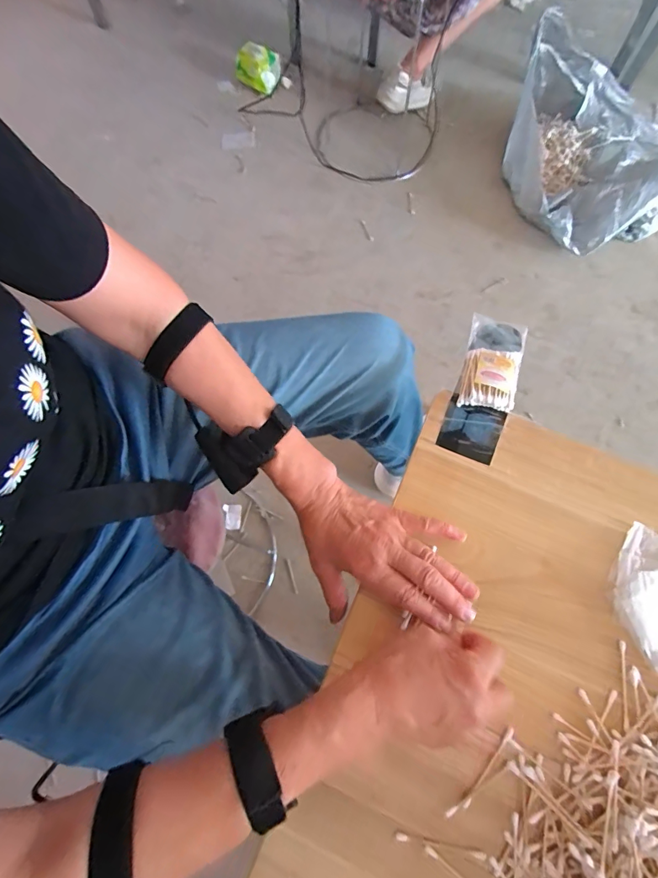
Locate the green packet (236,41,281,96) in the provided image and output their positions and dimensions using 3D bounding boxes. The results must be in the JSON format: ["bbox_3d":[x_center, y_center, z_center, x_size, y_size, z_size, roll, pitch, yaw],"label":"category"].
[{"bbox_3d":[-0.230,-1.169,1.316,0.153,0.096,0.059,30,73,10],"label":"green packet"}]

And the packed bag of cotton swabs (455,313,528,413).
[{"bbox_3d":[0.187,-0.089,0.474,0.060,0.026,0.127,17,71,6],"label":"packed bag of cotton swabs"}]

